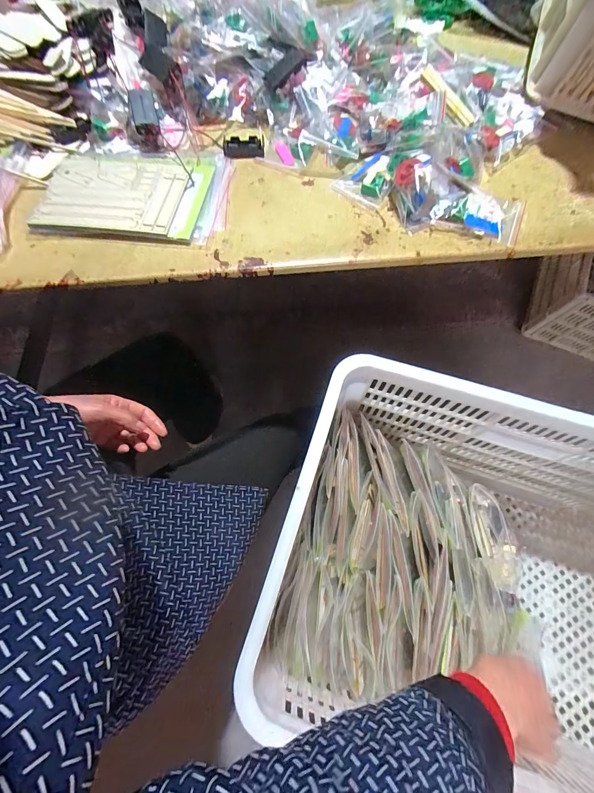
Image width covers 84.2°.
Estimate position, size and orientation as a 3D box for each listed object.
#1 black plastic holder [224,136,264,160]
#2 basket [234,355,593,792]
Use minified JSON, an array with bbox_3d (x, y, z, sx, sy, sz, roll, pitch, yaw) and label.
[{"bbox_3d":[-0.077,-0.362,0.479,0.059,0.010,0.051,-9,67,-3],"label":"black plastic holder"},{"bbox_3d":[0.286,0.261,0.485,0.603,0.317,0.412,17,68,8],"label":"basket"}]

